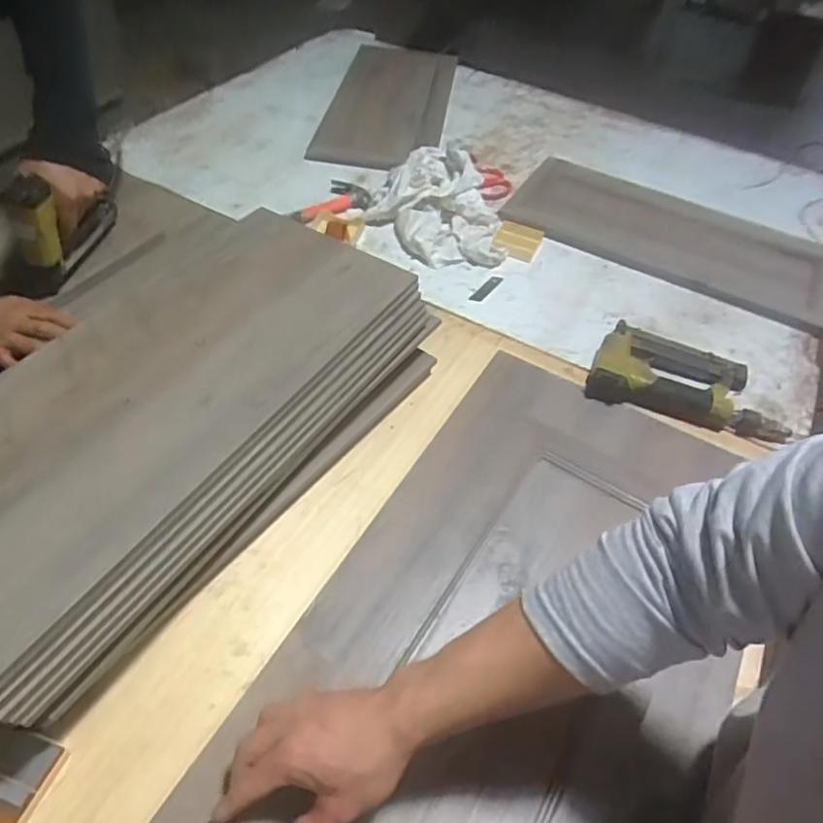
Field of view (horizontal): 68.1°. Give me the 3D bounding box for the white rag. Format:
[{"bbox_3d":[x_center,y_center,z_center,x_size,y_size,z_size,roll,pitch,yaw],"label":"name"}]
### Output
[{"bbox_3d":[0.038,-0.340,0.980,0.213,0.063,0.263,3,49,-2],"label":"white rag"}]

